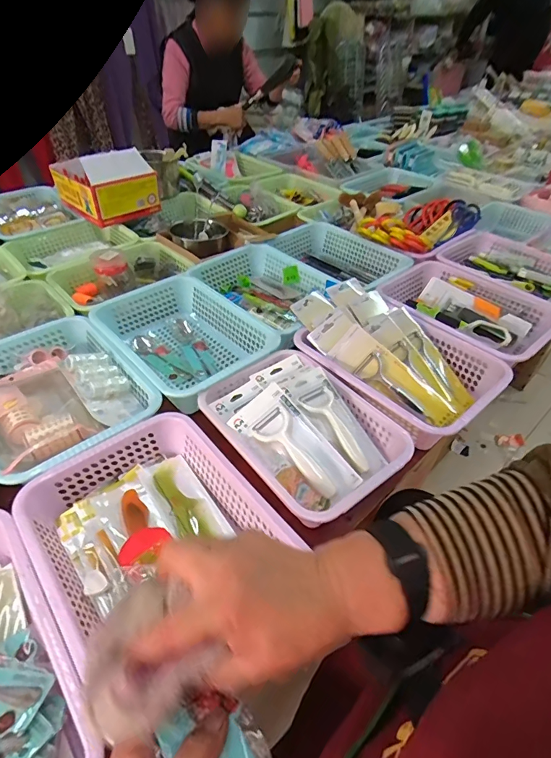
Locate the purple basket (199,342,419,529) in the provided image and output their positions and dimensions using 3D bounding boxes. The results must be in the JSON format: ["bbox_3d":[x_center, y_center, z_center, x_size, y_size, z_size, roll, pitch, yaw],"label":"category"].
[{"bbox_3d":[0.036,0.072,0.659,0.222,0.072,0.309,-29,51,-29],"label":"purple basket"}]

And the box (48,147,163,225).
[{"bbox_3d":[-0.490,-0.554,1.186,0.254,0.162,0.185,30,50,27],"label":"box"}]

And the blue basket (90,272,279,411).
[{"bbox_3d":[-0.187,-0.078,0.836,0.245,0.089,0.335,-33,53,-31],"label":"blue basket"}]

